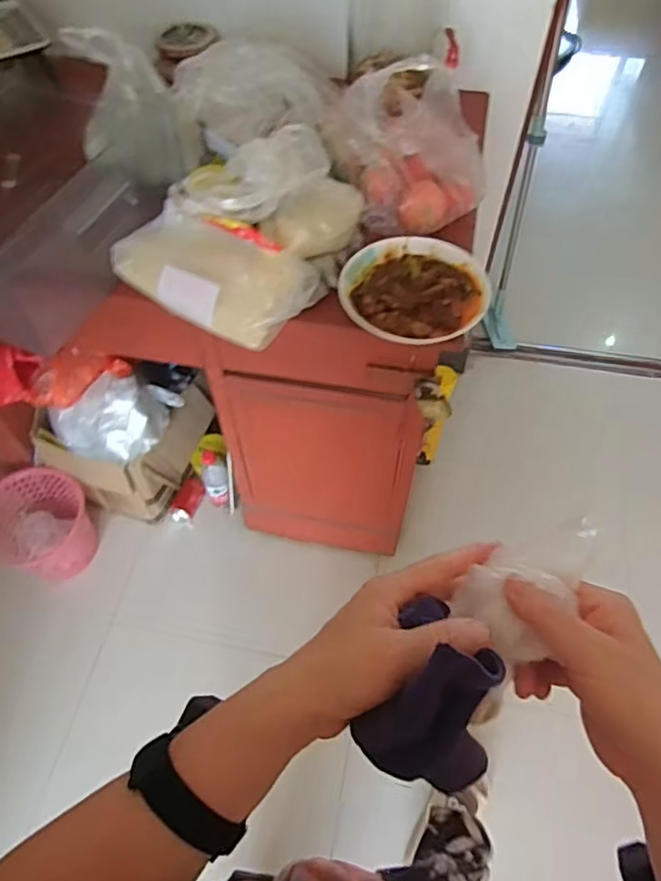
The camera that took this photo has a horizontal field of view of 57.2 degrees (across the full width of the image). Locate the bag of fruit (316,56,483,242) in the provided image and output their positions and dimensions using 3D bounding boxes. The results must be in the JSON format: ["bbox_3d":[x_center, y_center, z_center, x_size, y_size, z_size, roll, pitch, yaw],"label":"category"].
[{"bbox_3d":[0.111,-0.449,0.882,0.173,0.233,0.181,-34,63,-19],"label":"bag of fruit"}]

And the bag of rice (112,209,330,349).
[{"bbox_3d":[-0.151,-0.227,0.848,0.262,0.074,0.154,30,63,18],"label":"bag of rice"}]

